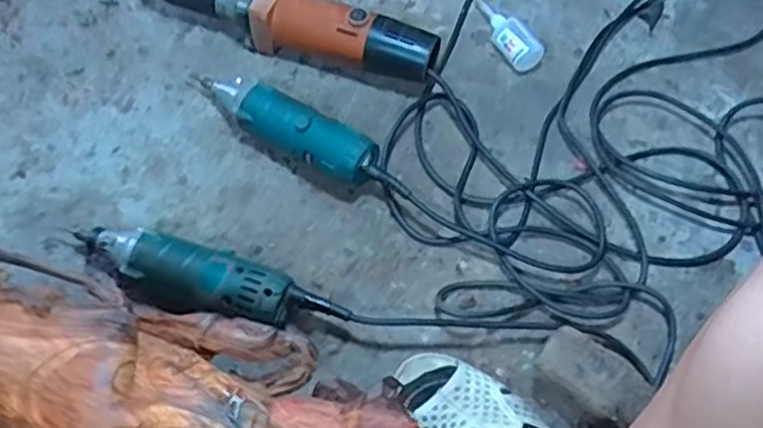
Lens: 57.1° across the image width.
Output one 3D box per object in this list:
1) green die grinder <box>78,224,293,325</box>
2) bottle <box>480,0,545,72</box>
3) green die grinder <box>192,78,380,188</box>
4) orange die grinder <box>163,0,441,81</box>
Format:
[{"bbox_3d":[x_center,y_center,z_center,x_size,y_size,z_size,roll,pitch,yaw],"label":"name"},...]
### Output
[{"bbox_3d":[-0.180,0.050,0.638,0.208,0.055,0.060,18,63,7],"label":"green die grinder"},{"bbox_3d":[0.135,-0.218,0.791,0.034,0.032,0.137,-22,65,-11],"label":"bottle"},{"bbox_3d":[-0.104,-0.092,0.706,0.222,0.057,0.048,32,67,15],"label":"green die grinder"},{"bbox_3d":[-0.132,-0.218,0.768,0.394,0.075,0.056,17,64,8],"label":"orange die grinder"}]

